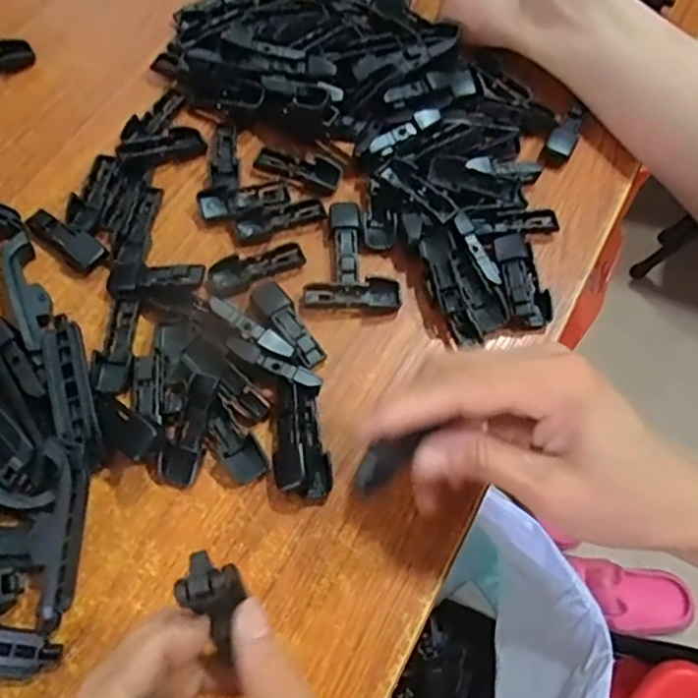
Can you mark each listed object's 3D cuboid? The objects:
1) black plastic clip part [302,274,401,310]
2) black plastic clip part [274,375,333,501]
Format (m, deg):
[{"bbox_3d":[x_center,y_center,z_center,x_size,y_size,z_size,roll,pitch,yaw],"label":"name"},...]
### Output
[{"bbox_3d":[0.001,-0.029,0.326,0.050,0.008,0.016,2,64,-2],"label":"black plastic clip part"},{"bbox_3d":[-0.023,0.042,0.285,0.024,0.017,0.056,-7,65,-6],"label":"black plastic clip part"}]

